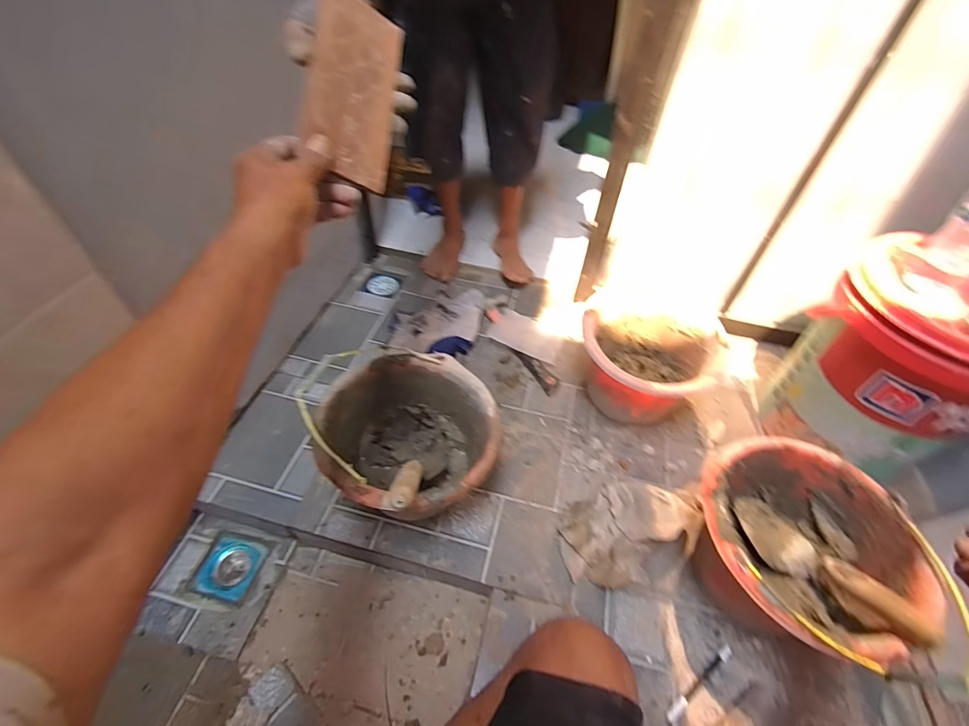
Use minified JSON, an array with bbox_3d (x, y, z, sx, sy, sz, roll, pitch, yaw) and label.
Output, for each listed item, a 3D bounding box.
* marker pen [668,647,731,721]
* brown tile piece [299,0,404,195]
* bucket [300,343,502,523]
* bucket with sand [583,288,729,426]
[{"bbox_3d":[0.317,0.469,0.633,0.142,0.011,0.014,-28,56,-23],"label":"marker pen"},{"bbox_3d":[-0.139,-0.292,0.463,0.095,0.191,0.011,8,-3,-42],"label":"brown tile piece"},{"bbox_3d":[-0.121,0.141,0.737,0.266,0.246,0.281,1,50,-1],"label":"bucket"},{"bbox_3d":[0.332,0.002,0.904,0.250,0.201,0.275,1,50,-1],"label":"bucket with sand"}]

